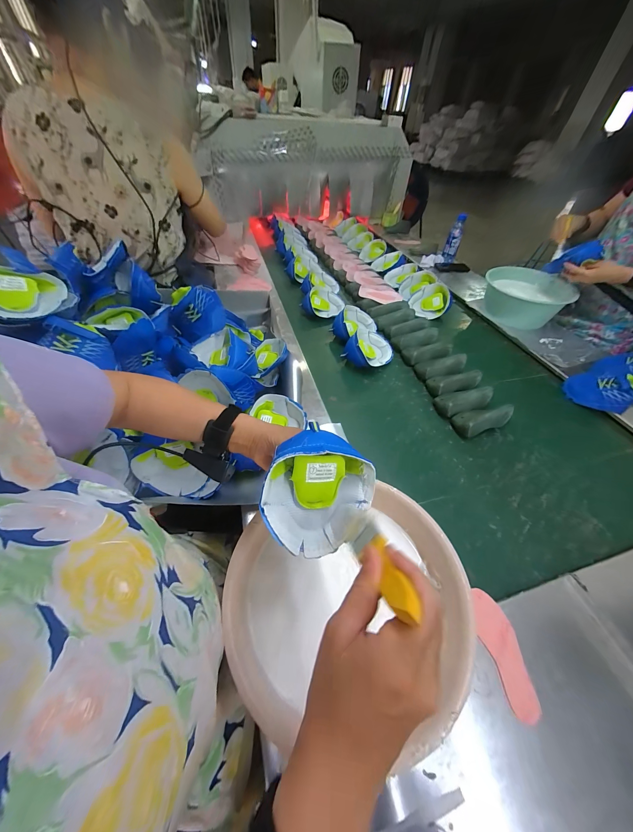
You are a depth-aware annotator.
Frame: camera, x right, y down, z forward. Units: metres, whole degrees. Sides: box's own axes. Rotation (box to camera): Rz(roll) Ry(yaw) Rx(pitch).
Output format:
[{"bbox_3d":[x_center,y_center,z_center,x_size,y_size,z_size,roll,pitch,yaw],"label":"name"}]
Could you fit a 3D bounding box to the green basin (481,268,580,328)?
[{"bbox_3d":[0.820,-0.471,1.097,0.295,0.145,0.295,1,49,-1],"label":"green basin"}]

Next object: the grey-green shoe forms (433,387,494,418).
[{"bbox_3d":[0.418,-0.044,0.767,0.154,0.050,0.072,-11,50,-11],"label":"grey-green shoe forms"}]

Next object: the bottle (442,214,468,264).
[{"bbox_3d":[0.711,-0.912,1.407,0.069,0.199,0.073,20,51,14],"label":"bottle"}]

